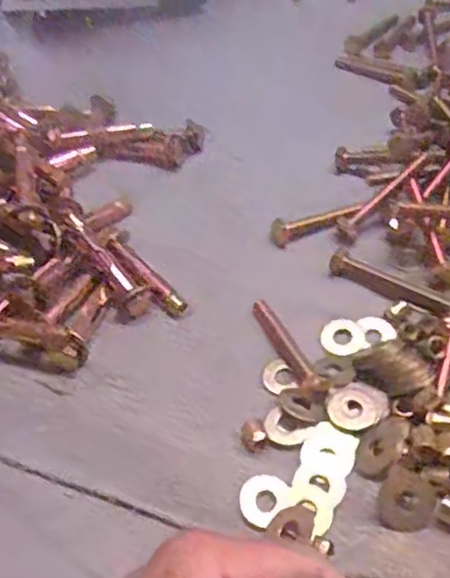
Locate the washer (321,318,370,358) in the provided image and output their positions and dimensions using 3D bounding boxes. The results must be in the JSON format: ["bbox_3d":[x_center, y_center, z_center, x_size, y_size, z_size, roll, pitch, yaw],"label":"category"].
[{"bbox_3d":[0.056,0.023,0.325,0.020,0.004,0.021,-2,48,2],"label":"washer"}]

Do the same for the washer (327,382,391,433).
[{"bbox_3d":[0.057,0.051,0.294,0.023,0.005,0.022,-2,48,2],"label":"washer"}]

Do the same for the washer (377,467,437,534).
[{"bbox_3d":[0.069,0.081,0.261,0.020,0.006,0.021,-2,48,2],"label":"washer"}]

